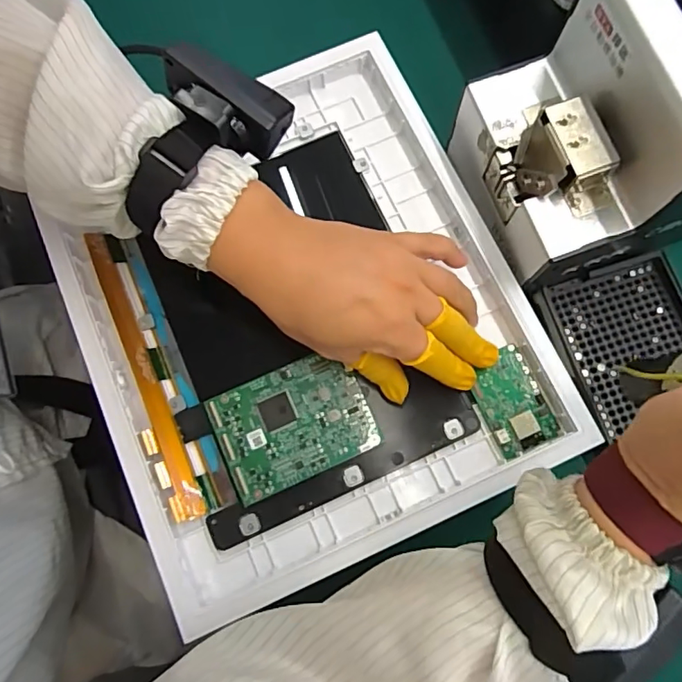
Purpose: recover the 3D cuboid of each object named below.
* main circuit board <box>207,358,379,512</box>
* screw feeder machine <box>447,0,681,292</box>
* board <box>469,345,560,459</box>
[{"bbox_3d":[-0.030,0.052,0.327,0.093,0.007,0.068,-23,79,-5],"label":"main circuit board"},{"bbox_3d":[0.176,-0.129,0.301,0.175,0.122,0.127,-19,78,-4],"label":"screw feeder machine"},{"bbox_3d":[0.108,0.039,0.329,0.039,0.006,0.062,-23,79,-5],"label":"board"}]

